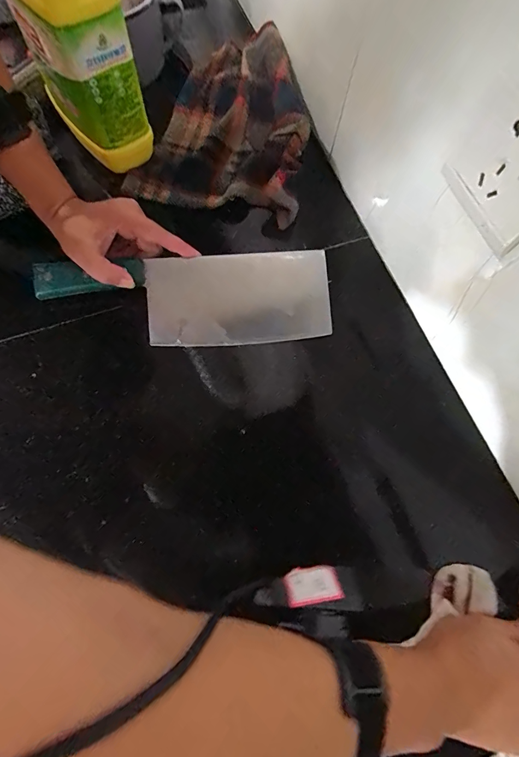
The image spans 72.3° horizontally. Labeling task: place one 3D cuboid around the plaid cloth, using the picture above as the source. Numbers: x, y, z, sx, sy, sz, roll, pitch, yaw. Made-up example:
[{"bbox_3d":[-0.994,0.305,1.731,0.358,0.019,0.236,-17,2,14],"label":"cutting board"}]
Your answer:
[{"bbox_3d":[-0.027,-0.331,0.447,0.196,0.044,0.279,13,72,3],"label":"plaid cloth"}]

